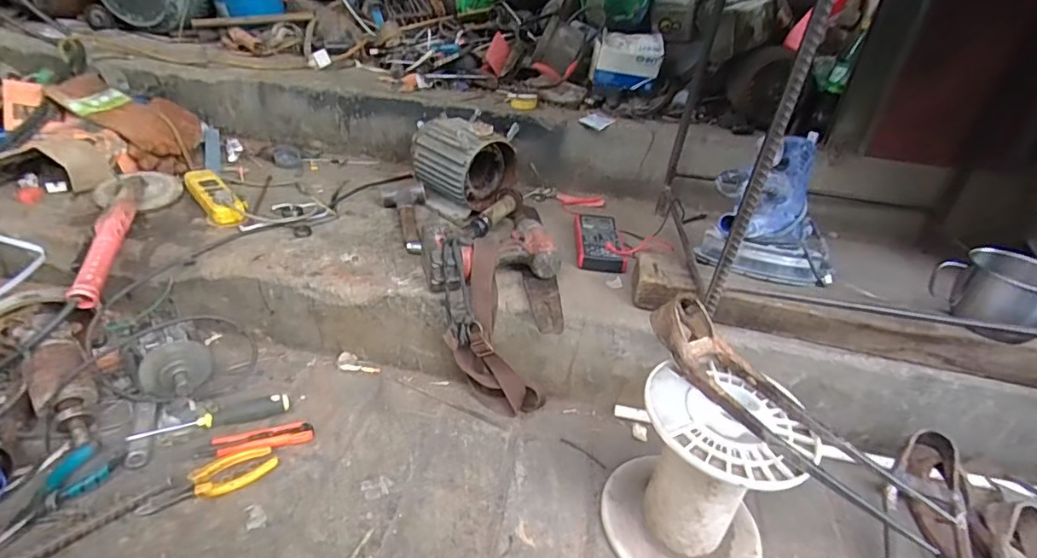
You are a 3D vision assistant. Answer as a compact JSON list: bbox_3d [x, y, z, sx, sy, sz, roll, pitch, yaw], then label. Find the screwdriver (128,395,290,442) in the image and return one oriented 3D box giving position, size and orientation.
[{"bbox_3d":[-0.458,0.204,0.798,0.206,0.030,0.033,-6,33,-22],"label":"screwdriver"}]

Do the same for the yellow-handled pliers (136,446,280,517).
[{"bbox_3d":[-0.415,0.272,0.715,0.159,0.015,0.049,-16,38,-34],"label":"yellow-handled pliers"}]

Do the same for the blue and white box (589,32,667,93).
[{"bbox_3d":[0.277,-0.539,1.330,0.182,0.127,0.097,9,31,4],"label":"blue and white box"}]

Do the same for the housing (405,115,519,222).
[{"bbox_3d":[-0.120,-0.253,1.140,0.174,0.171,0.158,30,37,33],"label":"housing"}]

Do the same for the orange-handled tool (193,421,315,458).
[{"bbox_3d":[-0.384,0.237,0.778,0.153,0.016,0.044,-8,34,-24],"label":"orange-handled tool"}]

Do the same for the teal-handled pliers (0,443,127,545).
[{"bbox_3d":[-0.589,0.272,0.665,0.070,0.020,0.151,13,31,10],"label":"teal-handled pliers"}]

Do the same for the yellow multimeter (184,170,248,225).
[{"bbox_3d":[-0.600,-0.169,1.051,0.077,0.044,0.207,-20,40,-38],"label":"yellow multimeter"}]

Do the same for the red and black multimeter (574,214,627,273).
[{"bbox_3d":[0.156,-0.075,1.040,0.087,0.033,0.186,5,31,-3],"label":"red and black multimeter"}]

